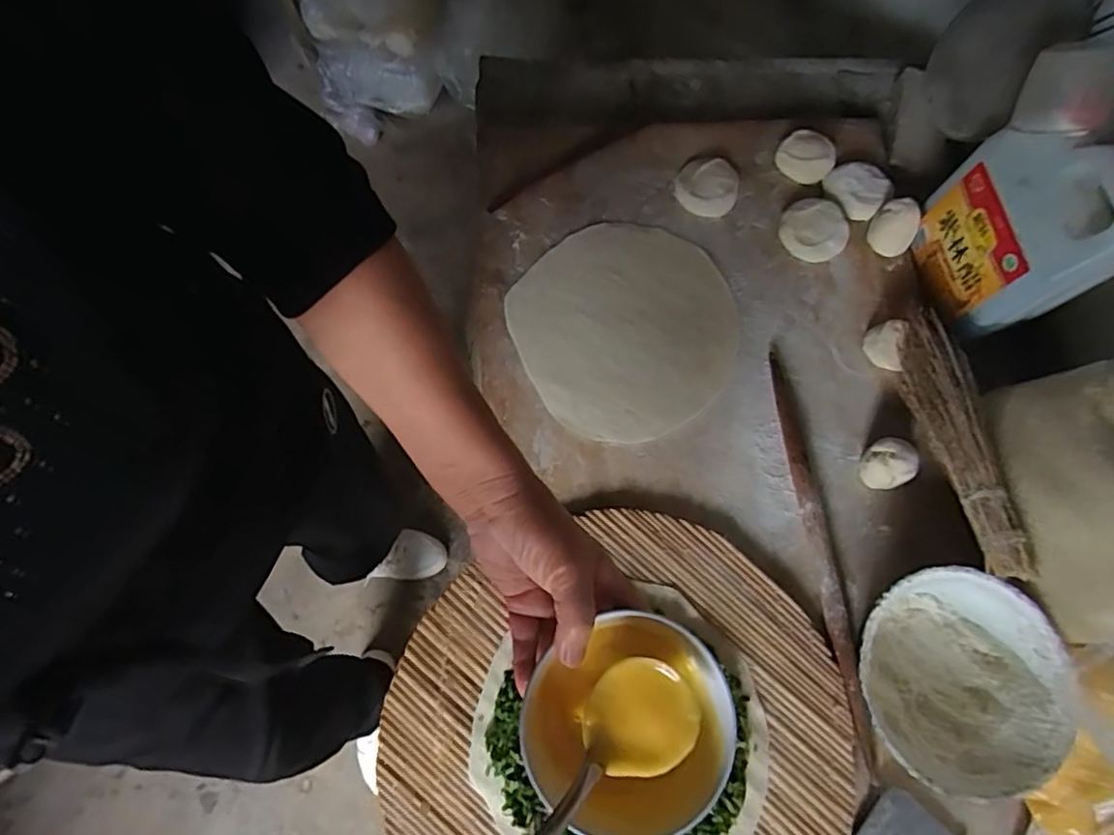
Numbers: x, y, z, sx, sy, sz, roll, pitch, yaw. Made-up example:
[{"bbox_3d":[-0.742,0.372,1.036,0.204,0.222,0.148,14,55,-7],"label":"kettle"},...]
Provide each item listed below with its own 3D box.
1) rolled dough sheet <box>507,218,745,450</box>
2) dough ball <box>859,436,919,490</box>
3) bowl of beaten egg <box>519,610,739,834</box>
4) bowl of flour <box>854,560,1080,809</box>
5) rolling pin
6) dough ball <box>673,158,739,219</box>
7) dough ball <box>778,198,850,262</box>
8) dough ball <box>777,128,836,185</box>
[{"bbox_3d":[0.073,-0.099,0.652,0.229,0.012,0.233,-23,75,-8],"label":"rolled dough sheet"},{"bbox_3d":[0.323,0.045,0.598,0.044,0.038,0.047,0,72,-1],"label":"dough ball"},{"bbox_3d":[0.045,0.183,0.372,0.125,0.054,0.117,0,72,0],"label":"bowl of beaten egg"},{"bbox_3d":[0.339,0.223,0.527,0.168,0.048,0.170,0,72,0],"label":"bowl of flour"},{"bbox_3d":[0.251,0.126,0.577,0.025,0.022,0.381,-5,72,-2],"label":"rolling pin"},{"bbox_3d":[0.170,-0.264,0.692,0.068,0.028,0.064,0,72,0],"label":"dough ball"},{"bbox_3d":[0.283,-0.207,0.675,0.071,0.026,0.066,0,72,0],"label":"dough ball"},{"bbox_3d":[0.286,-0.300,0.706,0.062,0.031,0.051,35,74,7],"label":"dough ball"}]

